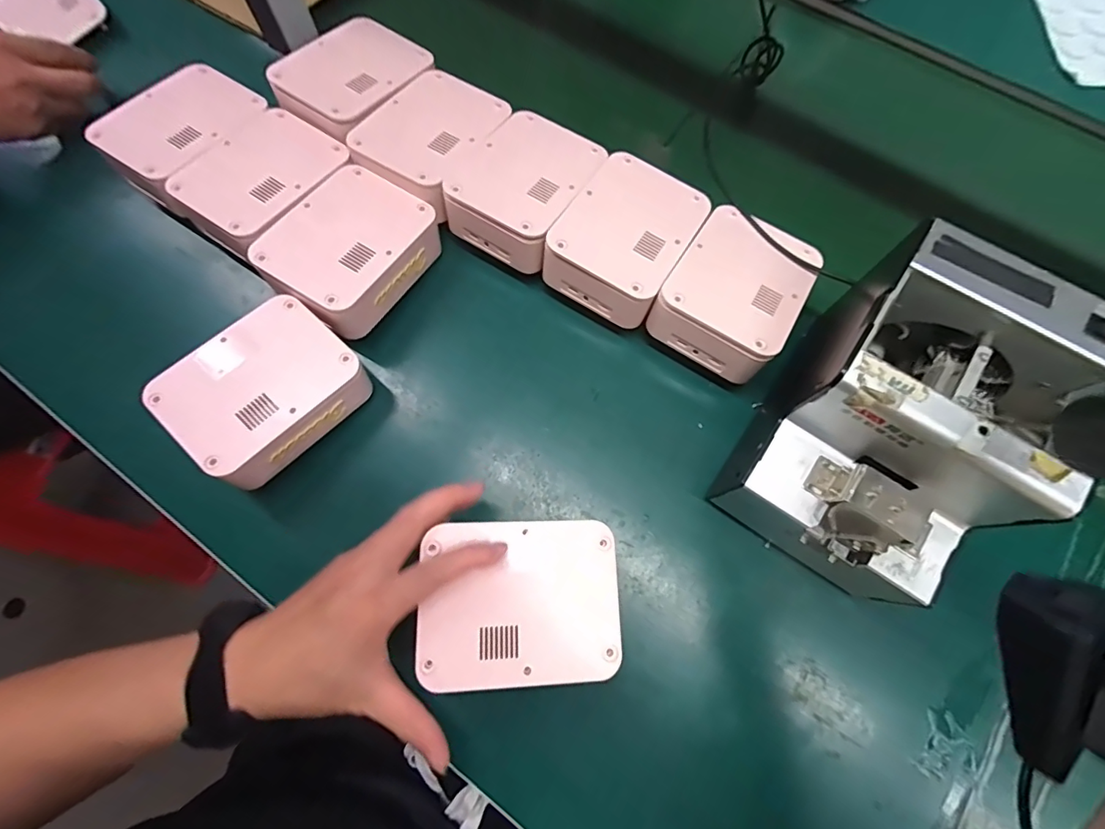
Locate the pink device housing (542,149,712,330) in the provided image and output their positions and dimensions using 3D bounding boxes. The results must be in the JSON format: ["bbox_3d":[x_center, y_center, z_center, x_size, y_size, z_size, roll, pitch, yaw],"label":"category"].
[{"bbox_3d":[0.062,-0.147,0.413,0.097,0.064,0.130,30,74,9],"label":"pink device housing"}]

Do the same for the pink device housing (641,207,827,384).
[{"bbox_3d":[0.148,-0.098,0.398,0.097,0.065,0.128,31,74,9],"label":"pink device housing"}]

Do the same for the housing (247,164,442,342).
[{"bbox_3d":[-0.168,-0.139,0.403,0.098,0.047,0.128,31,74,9],"label":"housing"}]

